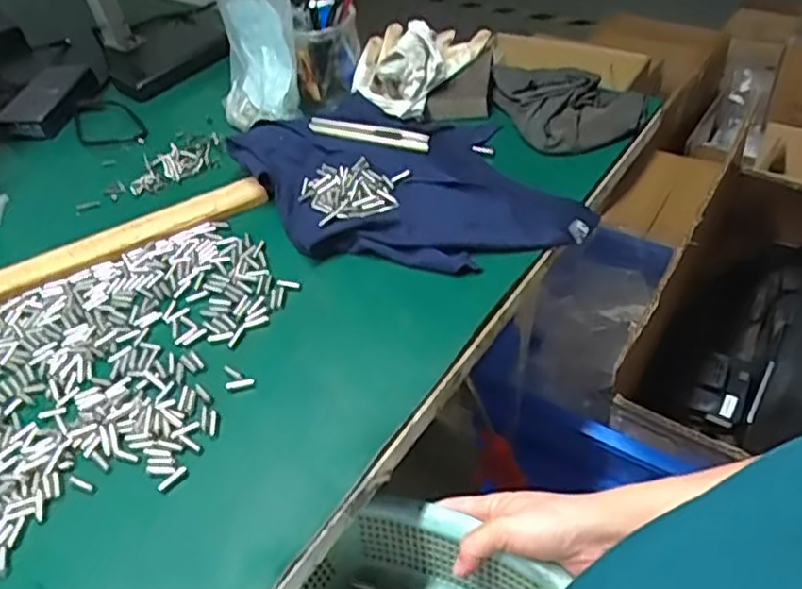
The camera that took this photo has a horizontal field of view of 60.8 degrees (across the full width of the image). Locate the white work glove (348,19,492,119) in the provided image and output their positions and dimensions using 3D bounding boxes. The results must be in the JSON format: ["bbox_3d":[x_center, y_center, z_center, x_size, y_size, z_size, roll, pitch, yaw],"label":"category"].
[{"bbox_3d":[0.013,-0.271,0.769,0.127,0.060,0.155,20,52,27],"label":"white work glove"}]

